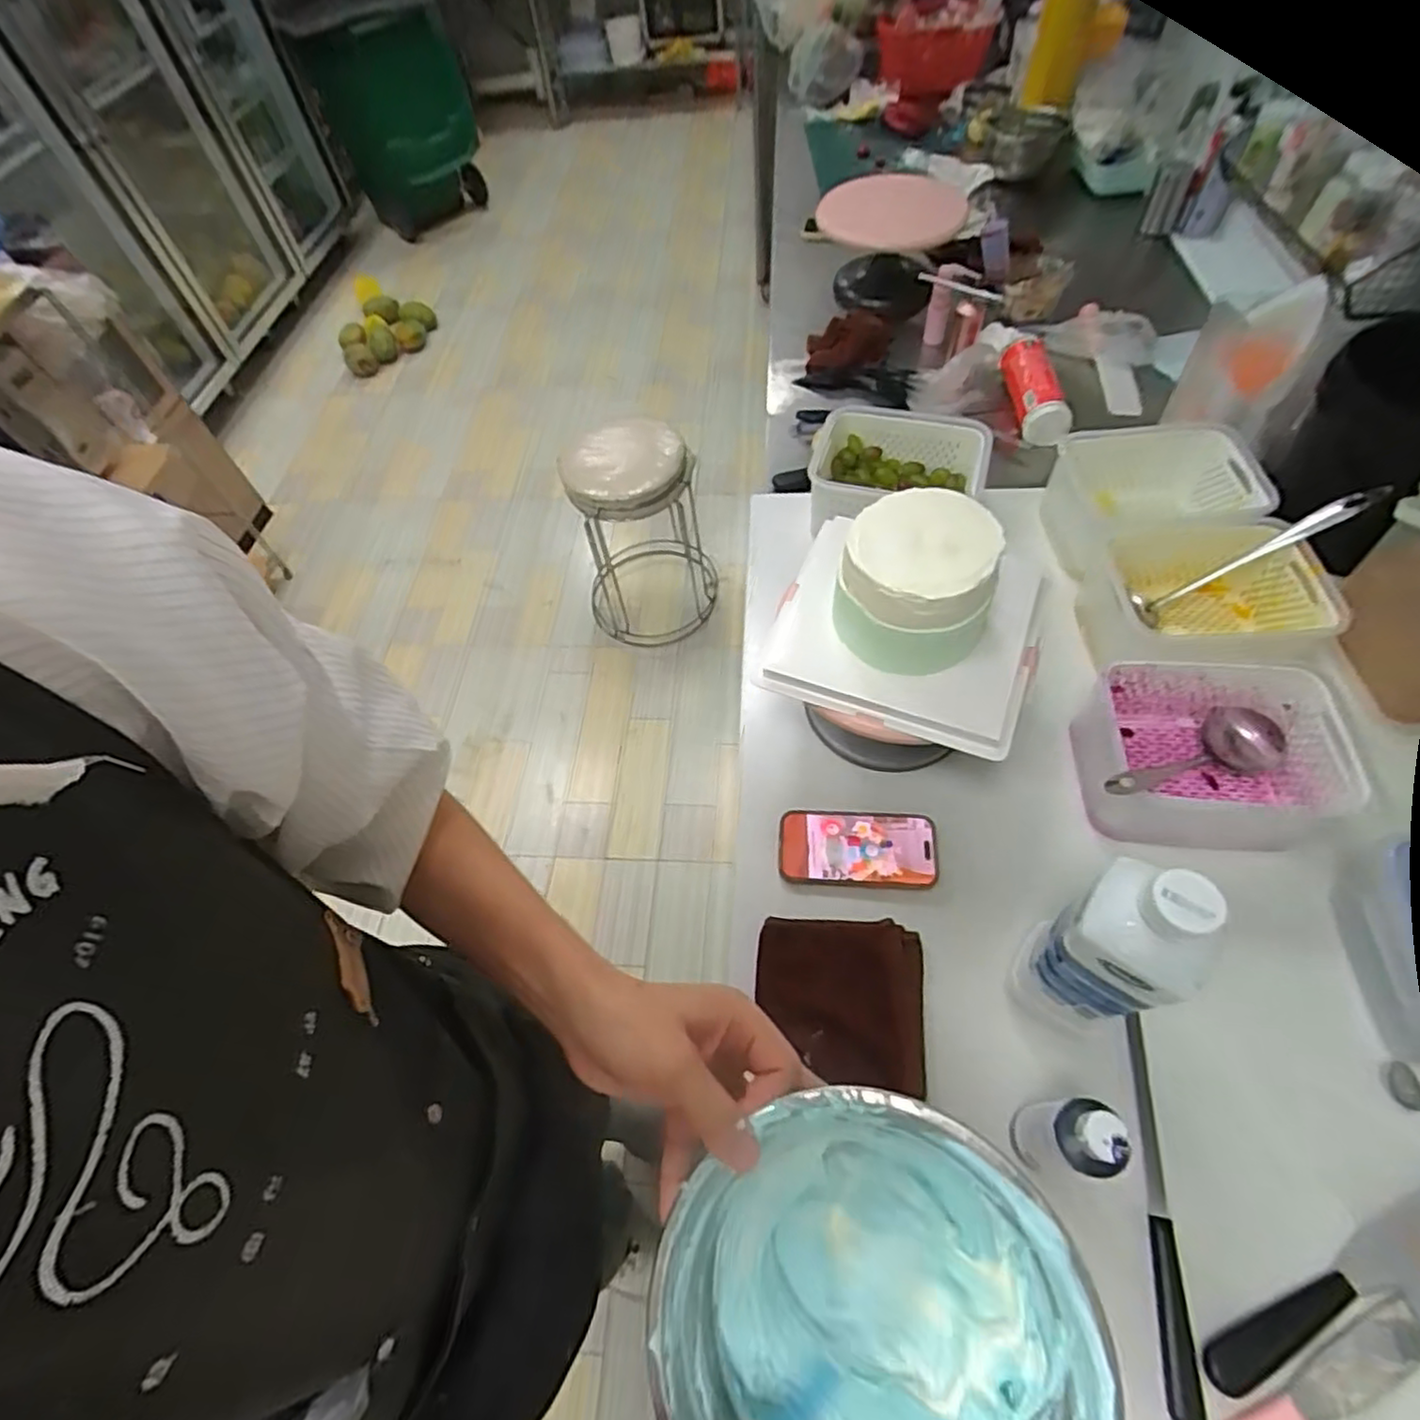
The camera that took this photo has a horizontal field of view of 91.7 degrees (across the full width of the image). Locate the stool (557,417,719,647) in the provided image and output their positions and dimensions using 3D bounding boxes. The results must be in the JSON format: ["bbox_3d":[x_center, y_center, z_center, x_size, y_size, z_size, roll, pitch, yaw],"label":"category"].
[{"bbox_3d":[-0.166,-0.446,1.744,0.334,0.489,0.342,-9,58,-1],"label":"stool"}]

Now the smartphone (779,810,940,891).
[{"bbox_3d":[0.146,0.136,0.680,0.151,0.015,0.072,4,58,7],"label":"smartphone"}]

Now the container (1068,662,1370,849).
[{"bbox_3d":[0.465,0.042,0.656,0.215,0.106,0.151,4,58,7],"label":"container"}]

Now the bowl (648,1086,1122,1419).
[{"bbox_3d":[0.072,0.285,0.314,0.182,0.077,0.184,-2,58,3],"label":"bowl"}]

